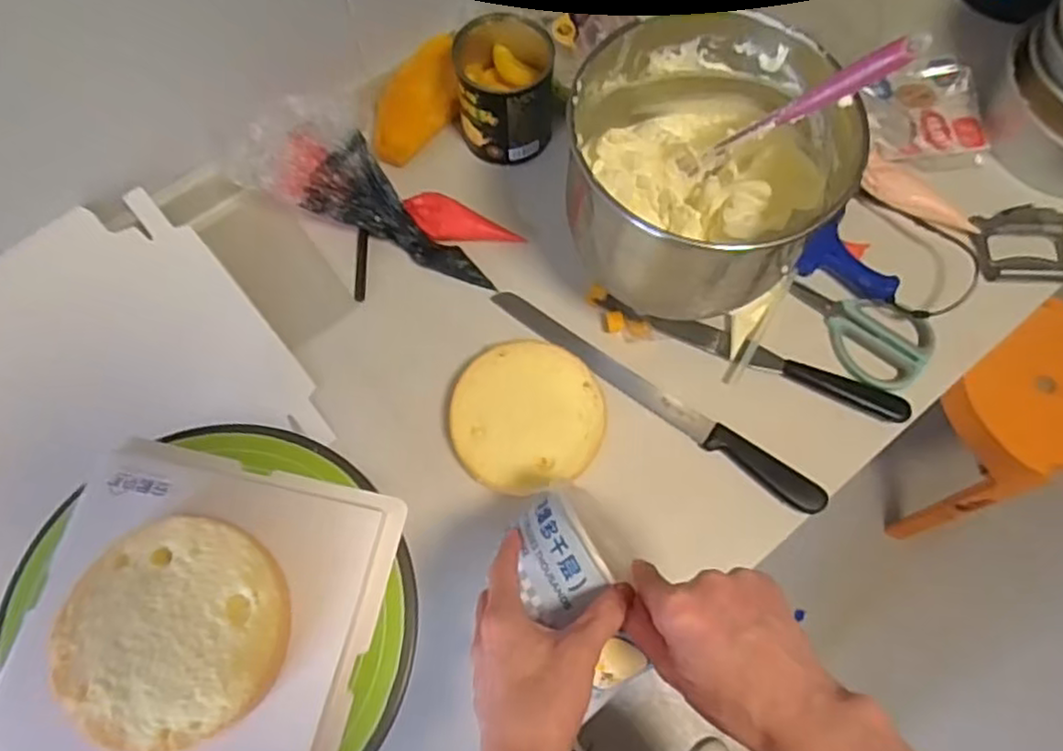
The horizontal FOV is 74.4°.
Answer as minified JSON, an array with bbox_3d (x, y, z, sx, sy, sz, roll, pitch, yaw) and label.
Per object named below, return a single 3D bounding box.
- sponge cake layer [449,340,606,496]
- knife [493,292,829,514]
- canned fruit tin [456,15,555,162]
[{"bbox_3d":[-0.005,0.036,0.669,0.139,0.022,0.148,0,70,0],"label":"sponge cake layer"},{"bbox_3d":[0.117,0.019,0.678,0.363,0.010,0.032,34,74,12],"label":"knife"},{"bbox_3d":[-0.029,-0.298,0.743,0.094,0.102,0.111,-4,70,-1],"label":"canned fruit tin"}]

